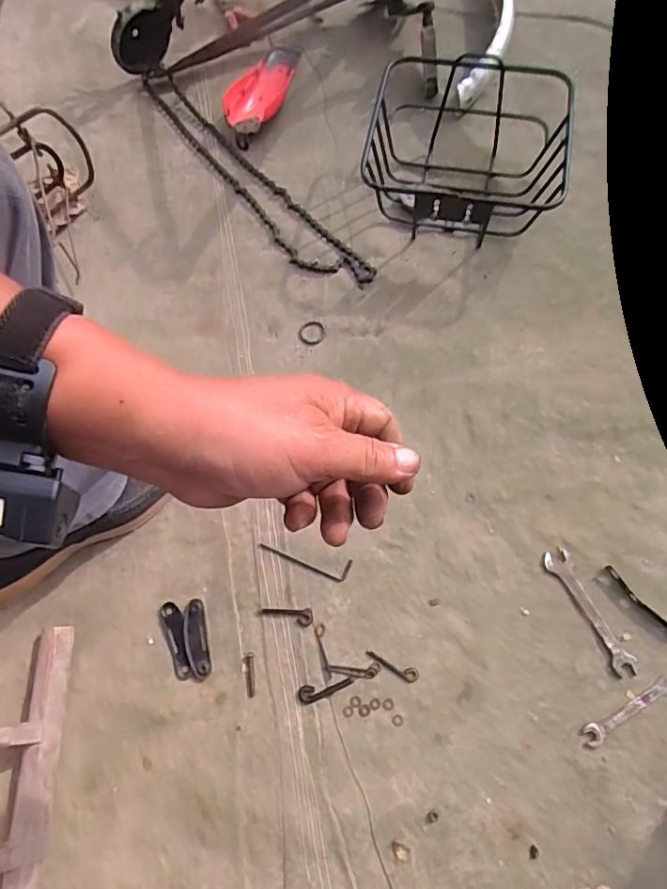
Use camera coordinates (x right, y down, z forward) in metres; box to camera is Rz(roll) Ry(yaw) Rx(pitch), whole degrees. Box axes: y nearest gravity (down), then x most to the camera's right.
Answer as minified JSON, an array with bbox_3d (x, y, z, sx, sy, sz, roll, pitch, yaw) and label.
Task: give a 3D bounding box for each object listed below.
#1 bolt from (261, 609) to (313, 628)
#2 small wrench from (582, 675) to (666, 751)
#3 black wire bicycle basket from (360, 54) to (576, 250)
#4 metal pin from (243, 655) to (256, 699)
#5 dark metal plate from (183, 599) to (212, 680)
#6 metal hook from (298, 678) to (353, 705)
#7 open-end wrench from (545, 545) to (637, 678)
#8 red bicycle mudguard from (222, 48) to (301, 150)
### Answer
[{"bbox_3d":[-0.054,0.205,0.637,0.059,0.004,0.020,0,71,0],"label":"bolt"},{"bbox_3d":[0.319,0.292,0.586,0.114,0.004,0.022,-29,73,-8],"label":"small wrench"},{"bbox_3d":[0.182,-0.403,0.749,0.254,0.130,0.246,11,72,5],"label":"black wire bicycle basket"},{"bbox_3d":[-0.096,0.267,0.619,0.010,0.004,0.045,-7,71,-2],"label":"metal pin"},{"bbox_3d":[-0.161,0.228,0.631,0.029,0.007,0.086,-12,71,-3],"label":"dark metal plate"},{"bbox_3d":[-0.008,0.279,0.611,0.064,0.004,0.019,-12,71,-4],"label":"metal hook"},{"bbox_3d":[0.295,0.191,0.619,0.030,0.009,0.150,-26,73,-7],"label":"open-end wrench"},{"bbox_3d":[-0.112,-0.561,0.858,0.077,0.043,0.185,32,75,11],"label":"red bicycle mudguard"}]

